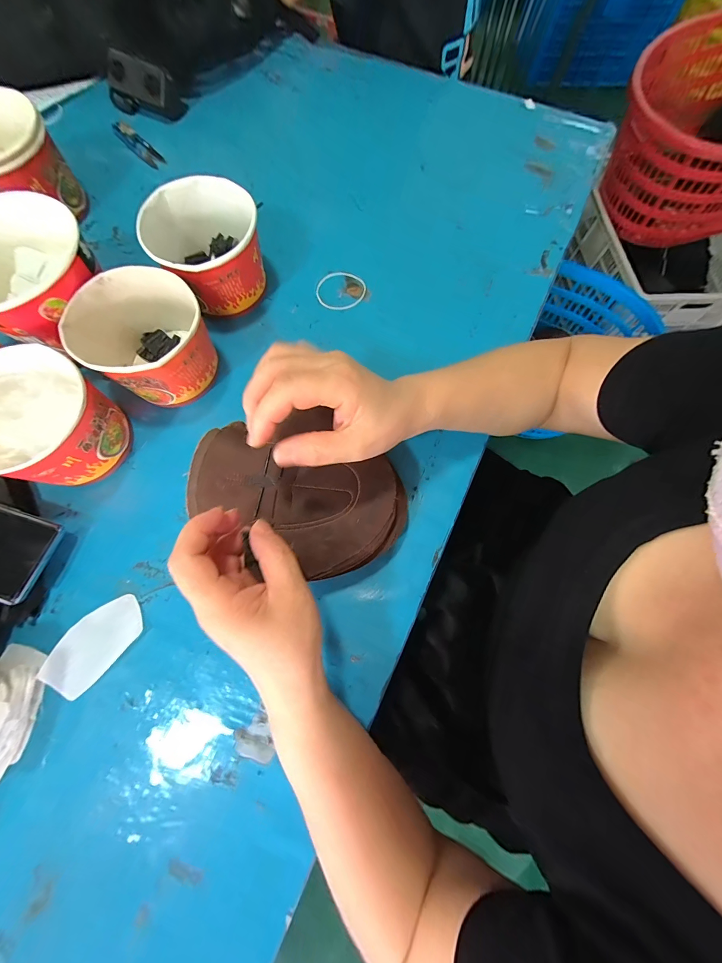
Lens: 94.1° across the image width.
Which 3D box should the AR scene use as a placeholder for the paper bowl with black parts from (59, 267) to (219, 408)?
[{"bbox_3d":[-0.214,-0.143,0.348,0.118,0.079,0.111,31,76,8],"label":"paper bowl with black parts"}]

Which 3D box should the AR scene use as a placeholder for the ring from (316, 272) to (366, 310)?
[{"bbox_3d":[-0.025,-0.239,0.419,0.061,0.004,0.056,0,74,-1],"label":"ring"}]

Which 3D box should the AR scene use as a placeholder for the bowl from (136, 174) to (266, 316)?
[{"bbox_3d":[-0.166,-0.257,0.378,0.111,0.087,0.114,0,74,-1],"label":"bowl"}]

